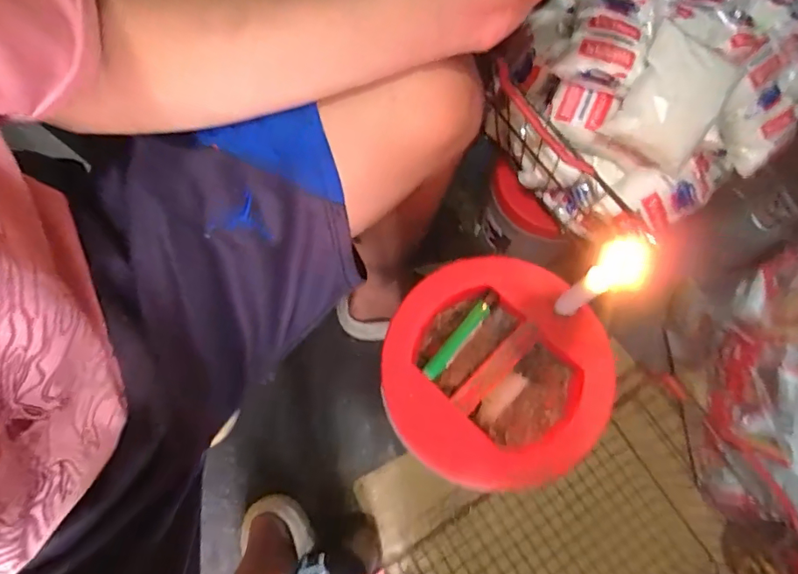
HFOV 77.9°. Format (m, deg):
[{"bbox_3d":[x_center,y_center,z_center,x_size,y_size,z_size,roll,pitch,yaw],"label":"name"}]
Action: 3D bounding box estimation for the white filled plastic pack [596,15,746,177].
[{"bbox_3d":[0.257,-0.174,0.463,0.086,0.048,0.114,30,75,8],"label":"white filled plastic pack"}]

